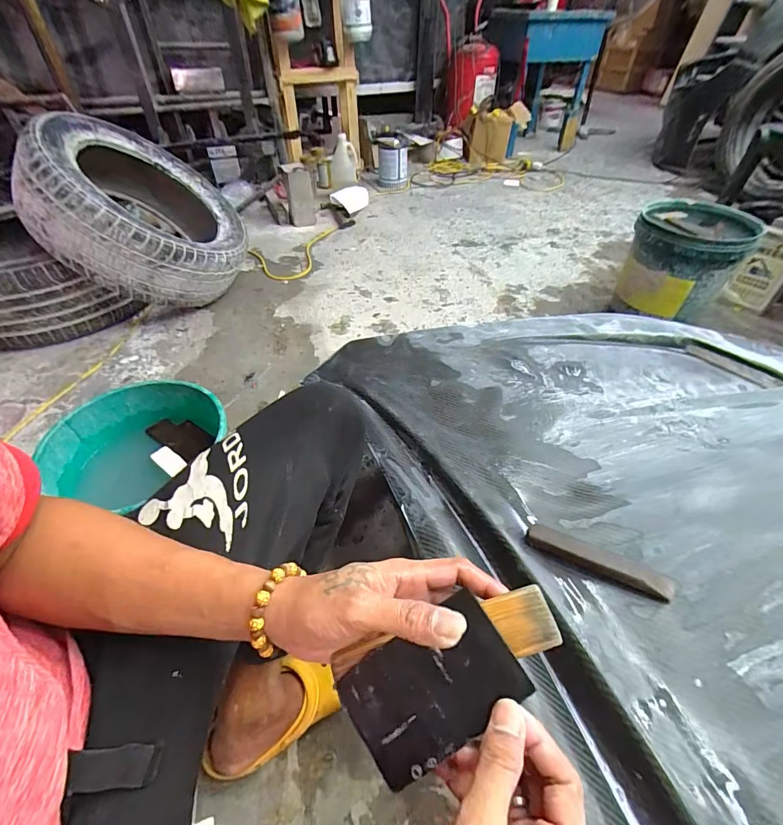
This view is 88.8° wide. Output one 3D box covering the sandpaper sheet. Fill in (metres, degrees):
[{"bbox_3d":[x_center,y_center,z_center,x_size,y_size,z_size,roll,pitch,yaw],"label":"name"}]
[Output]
[{"bbox_3d":[0.023,0.175,0.255,0.111,0.006,0.067,-37,58,1],"label":"sandpaper sheet"}]

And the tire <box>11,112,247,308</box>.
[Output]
[{"bbox_3d":[-0.791,-0.640,1.283,0.572,0.234,0.615,21,39,-39],"label":"tire"}]

